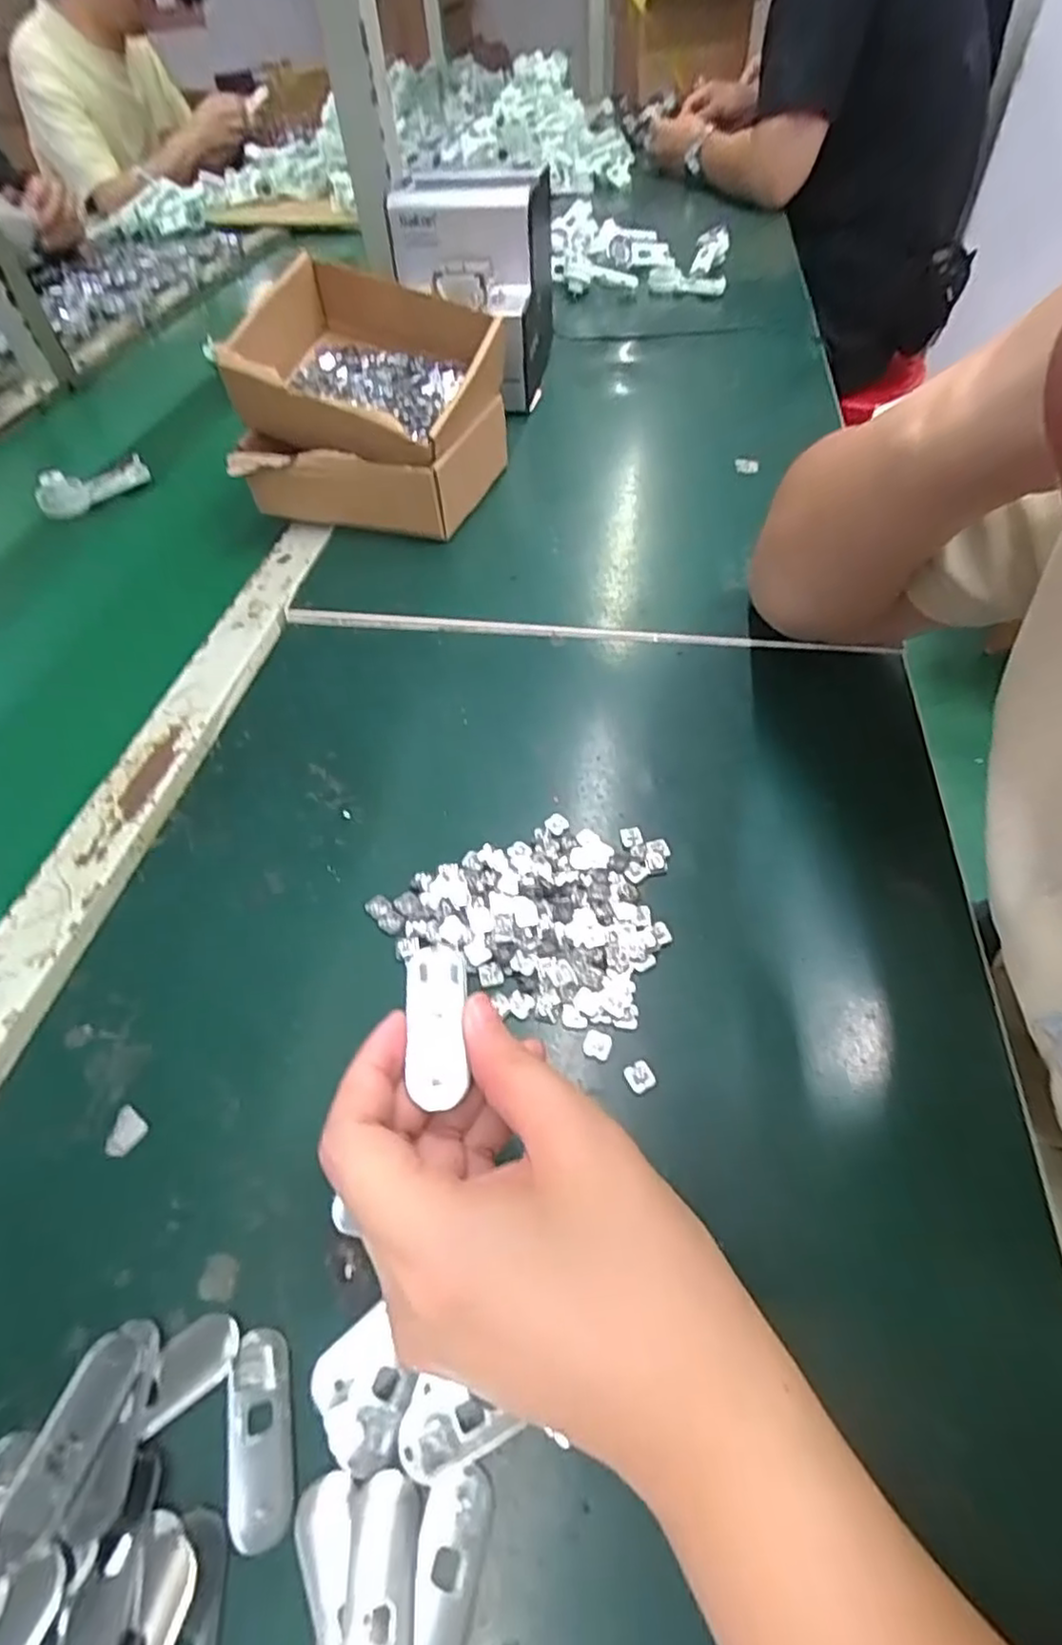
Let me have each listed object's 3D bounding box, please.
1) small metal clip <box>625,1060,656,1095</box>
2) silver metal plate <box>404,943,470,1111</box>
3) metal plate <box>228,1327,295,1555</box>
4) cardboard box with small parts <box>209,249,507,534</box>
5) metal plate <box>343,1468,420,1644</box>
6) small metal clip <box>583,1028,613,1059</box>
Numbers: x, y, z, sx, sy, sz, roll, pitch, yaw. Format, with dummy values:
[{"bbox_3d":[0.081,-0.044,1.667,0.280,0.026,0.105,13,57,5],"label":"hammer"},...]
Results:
[{"bbox_3d":[0.042,0.099,0.262,0.010,0.004,0.011,-25,54,-15],"label":"small metal clip"},{"bbox_3d":[-0.030,0.061,0.209,0.019,0.004,0.050,-6,54,-1],"label":"silver metal plate"},{"bbox_3d":[-0.083,0.185,0.204,0.019,0.004,0.050,-15,52,-8],"label":"metal plate"},{"bbox_3d":[-0.118,-0.336,0.535,0.173,0.138,0.202,9,53,11],"label":"cardboard box with small parts"},{"bbox_3d":[-0.041,0.210,0.179,0.019,0.004,0.051,-3,52,2],"label":"metal plate"},{"bbox_3d":[0.027,0.089,0.271,0.011,0.004,0.011,14,54,14],"label":"small metal clip"}]

